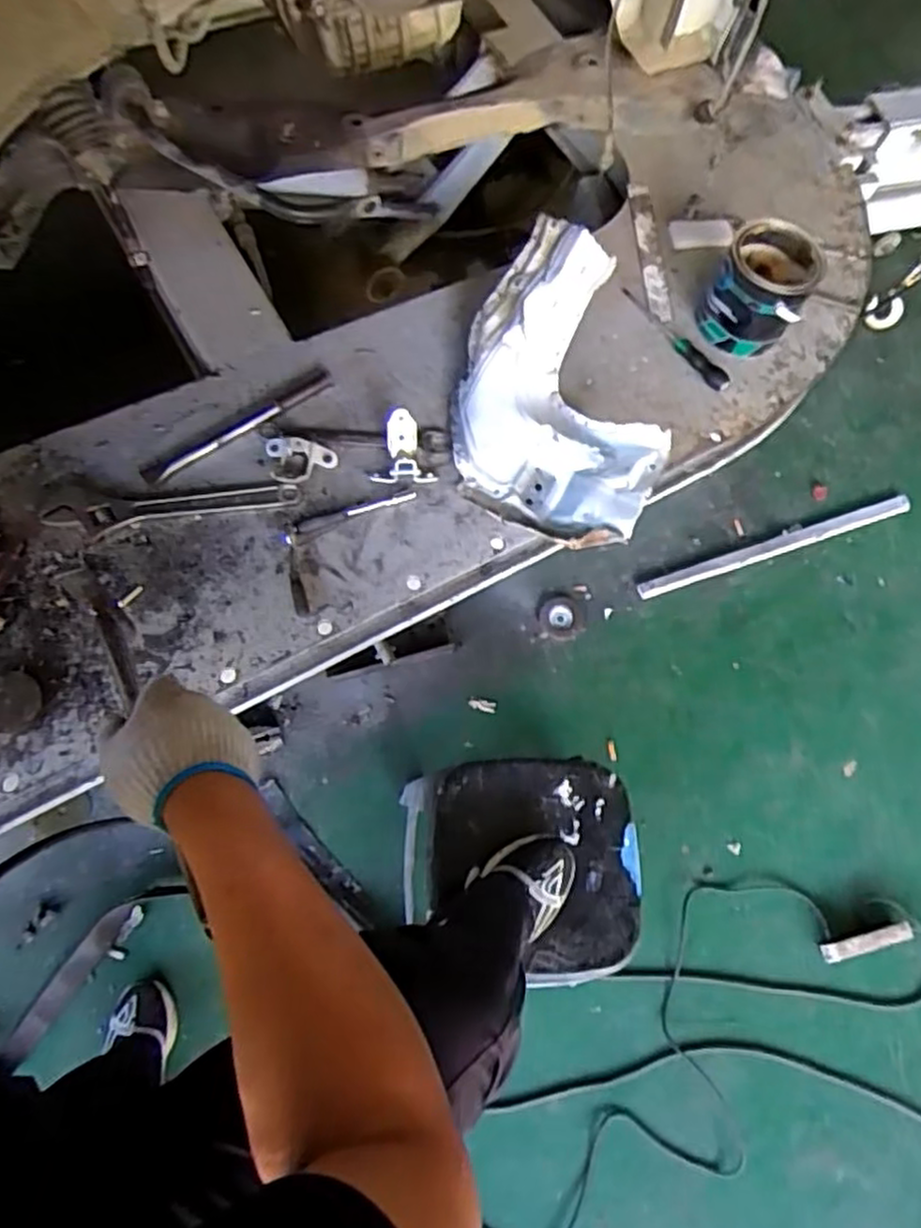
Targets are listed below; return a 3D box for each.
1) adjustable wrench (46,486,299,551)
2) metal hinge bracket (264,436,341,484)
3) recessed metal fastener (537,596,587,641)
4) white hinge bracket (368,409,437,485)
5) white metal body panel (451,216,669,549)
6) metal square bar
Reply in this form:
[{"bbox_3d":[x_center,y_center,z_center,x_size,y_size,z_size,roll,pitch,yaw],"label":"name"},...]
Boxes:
[{"bbox_3d":[-0.420,-0.153,1.072,0.350,0.024,0.065,-10,70,-10],"label":"adjustable wrench"},{"bbox_3d":[-0.247,-0.238,1.117,0.108,0.027,0.073,3,68,-5],"label":"metal hinge bracket"},{"bbox_3d":[0.232,0.007,1.652,0.111,0.010,0.099,-30,73,-14],"label":"recessed metal fastener"},{"bbox_3d":[-0.095,-0.260,1.134,0.099,0.048,0.105,-6,69,-8],"label":"white hinge bracket"},{"bbox_3d":[0.133,-0.358,1.171,0.311,0.093,0.542,-13,78,9],"label":"white metal body panel"},{"bbox_3d":[0.764,-0.164,1.754,0.740,0.026,0.046,-18,70,-10],"label":"metal square bar"}]

